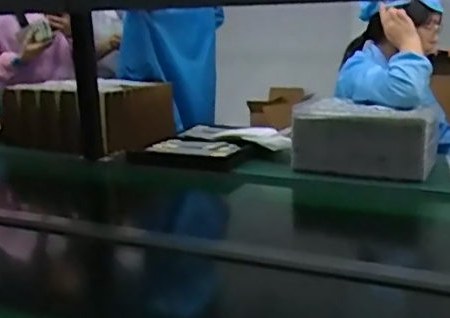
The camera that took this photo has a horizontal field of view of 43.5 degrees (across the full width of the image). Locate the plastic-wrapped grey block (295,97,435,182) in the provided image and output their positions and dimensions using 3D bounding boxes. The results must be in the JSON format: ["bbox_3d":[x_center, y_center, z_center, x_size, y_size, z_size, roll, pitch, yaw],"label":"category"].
[{"bbox_3d":[0.351,-0.052,1.418,0.333,0.153,0.167,5,16,24],"label":"plastic-wrapped grey block"}]

